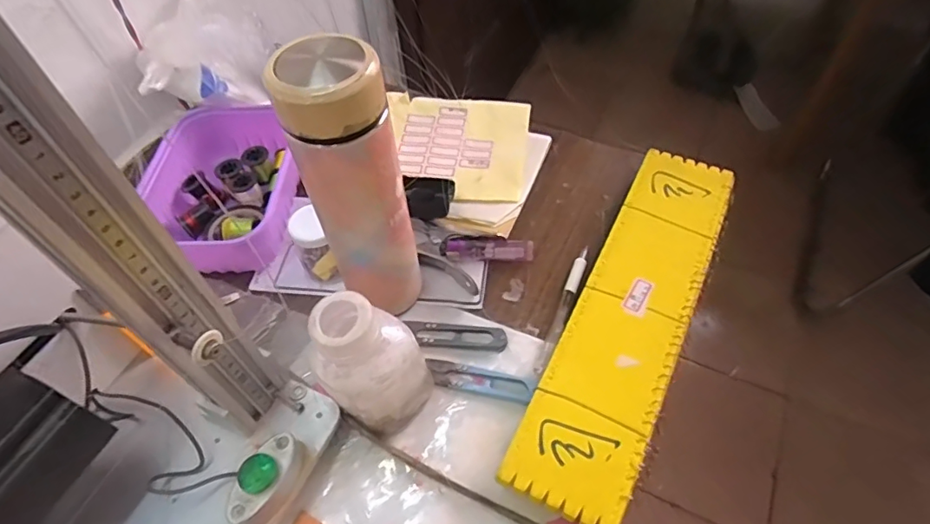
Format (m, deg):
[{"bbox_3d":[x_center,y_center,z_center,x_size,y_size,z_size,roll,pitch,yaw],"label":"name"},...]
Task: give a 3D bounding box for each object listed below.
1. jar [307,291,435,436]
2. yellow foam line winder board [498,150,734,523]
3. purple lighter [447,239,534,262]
[{"bbox_3d":[-0.060,0.067,0.354,0.064,0.121,0.065,-1,54,2],"label":"jar"},{"bbox_3d":[0.136,0.031,0.419,0.078,0.007,0.340,22,58,18],"label":"yellow foam line winder board"},{"bbox_3d":[0.023,-0.011,0.472,0.076,0.013,0.016,-1,54,2],"label":"purple lighter"}]

